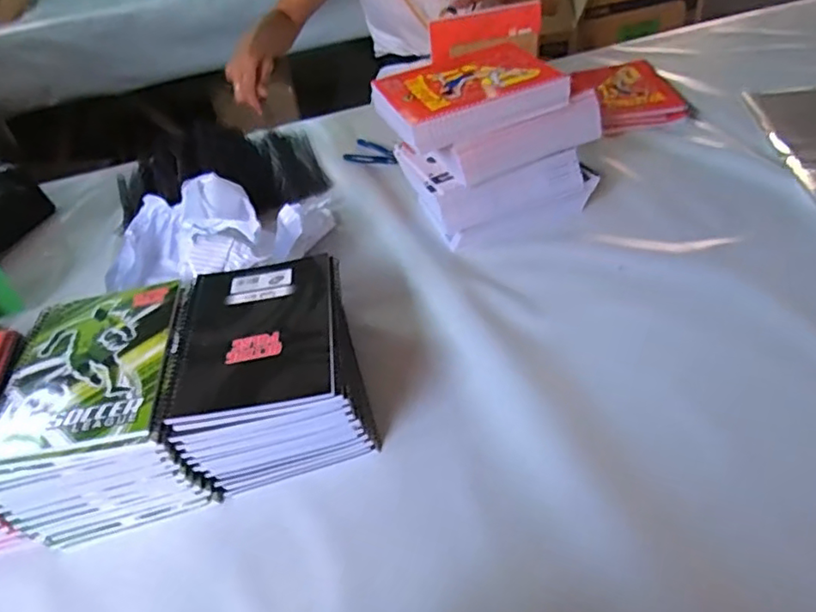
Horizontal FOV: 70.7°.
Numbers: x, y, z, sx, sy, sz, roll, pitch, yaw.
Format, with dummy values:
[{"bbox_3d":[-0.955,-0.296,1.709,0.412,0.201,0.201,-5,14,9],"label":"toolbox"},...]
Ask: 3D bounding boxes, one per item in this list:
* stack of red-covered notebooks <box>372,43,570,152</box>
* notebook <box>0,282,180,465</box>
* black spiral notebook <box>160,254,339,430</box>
[{"bbox_3d":[0.068,-0.259,0.699,0.204,0.043,0.138,-19,45,-11],"label":"stack of red-covered notebooks"},{"bbox_3d":[-0.305,0.053,0.551,0.149,0.005,0.197,-10,44,-2],"label":"notebook"},{"bbox_3d":[-0.149,0.022,0.565,0.154,0.011,0.195,-9,44,-2],"label":"black spiral notebook"}]

